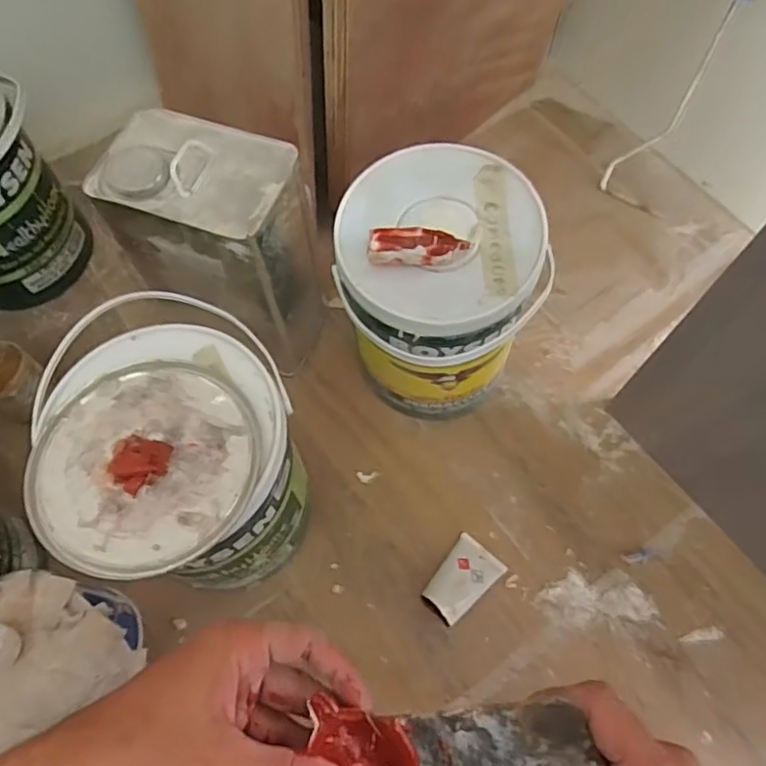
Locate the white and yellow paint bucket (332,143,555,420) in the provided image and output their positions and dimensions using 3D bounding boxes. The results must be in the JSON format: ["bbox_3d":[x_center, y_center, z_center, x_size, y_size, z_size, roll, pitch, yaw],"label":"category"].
[{"bbox_3d":[0.045,-0.081,0.594,0.162,0.223,0.169,0,65,1],"label":"white and yellow paint bucket"}]

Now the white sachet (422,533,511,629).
[{"bbox_3d":[0.076,0.186,0.587,0.050,0.026,0.075,36,70,15],"label":"white sachet"}]

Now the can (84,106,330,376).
[{"bbox_3d":[-0.154,-0.121,0.607,0.161,0.235,0.119,21,67,9],"label":"can"}]

